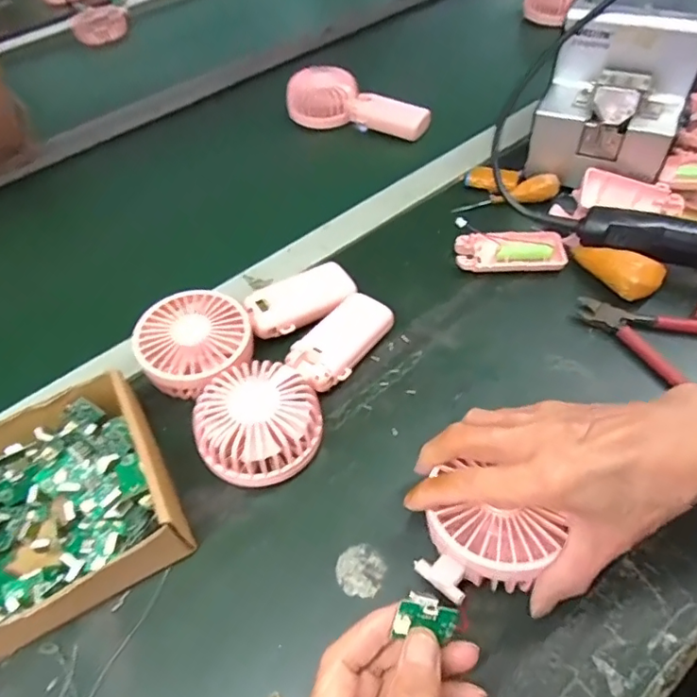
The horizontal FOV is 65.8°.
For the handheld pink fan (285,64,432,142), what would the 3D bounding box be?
[{"bbox_3d":[0.015,-0.309,0.671,0.182,0.045,0.079,18,55,18],"label":"handheld pink fan"}]

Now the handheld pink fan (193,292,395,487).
[{"bbox_3d":[-0.041,0.021,0.418,0.082,0.045,0.182,20,56,19],"label":"handheld pink fan"}]

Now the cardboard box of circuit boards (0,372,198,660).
[{"bbox_3d":[-0.207,0.111,0.356,0.171,0.049,0.137,-25,54,-15],"label":"cardboard box of circuit boards"}]

